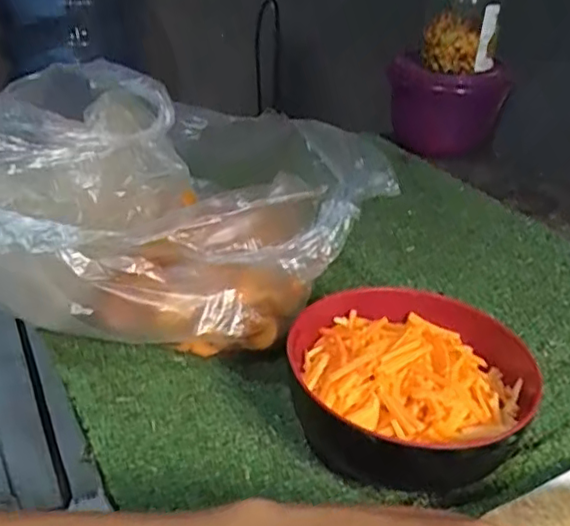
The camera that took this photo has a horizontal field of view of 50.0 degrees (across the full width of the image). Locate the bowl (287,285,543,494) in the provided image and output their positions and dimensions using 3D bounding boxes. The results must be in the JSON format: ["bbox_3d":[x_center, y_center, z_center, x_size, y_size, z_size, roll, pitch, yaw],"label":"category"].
[{"bbox_3d":[0.084,0.073,0.377,0.156,0.060,0.131,-18,36,-30],"label":"bowl"}]

